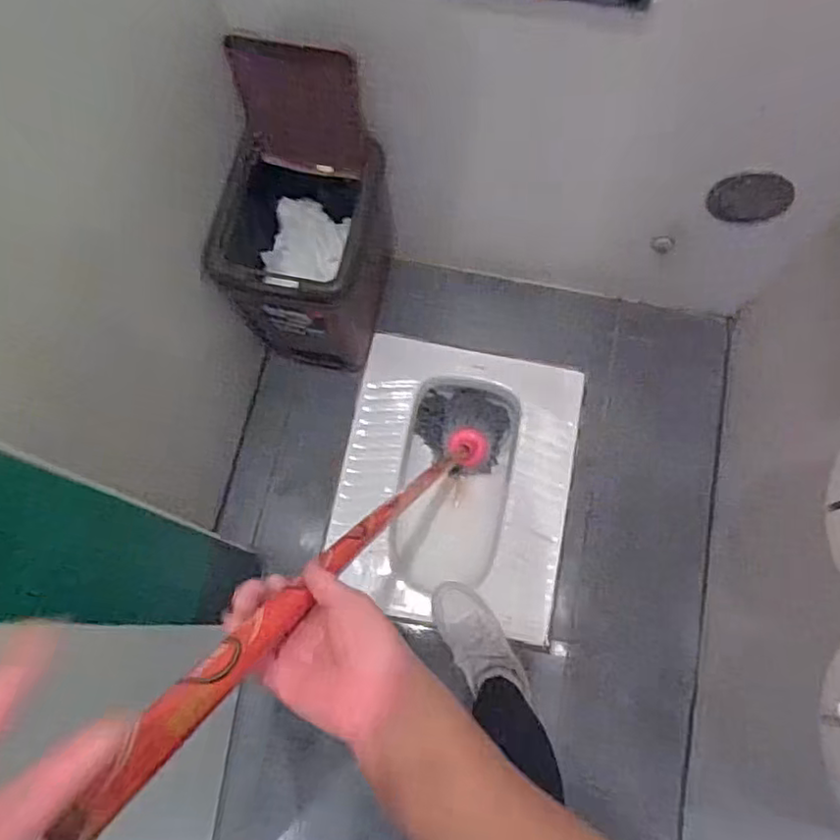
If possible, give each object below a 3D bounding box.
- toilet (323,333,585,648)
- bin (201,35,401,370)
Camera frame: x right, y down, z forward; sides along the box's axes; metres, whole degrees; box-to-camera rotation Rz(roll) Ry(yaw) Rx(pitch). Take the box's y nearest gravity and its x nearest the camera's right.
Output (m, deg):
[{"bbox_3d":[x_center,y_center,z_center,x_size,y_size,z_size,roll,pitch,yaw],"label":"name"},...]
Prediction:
[{"bbox_3d":[0.066,0.125,1.234,0.415,0.170,0.504,9,73,4],"label":"toilet"},{"bbox_3d":[-0.175,-0.293,1.050,0.211,0.477,0.271,15,74,6],"label":"bin"}]

